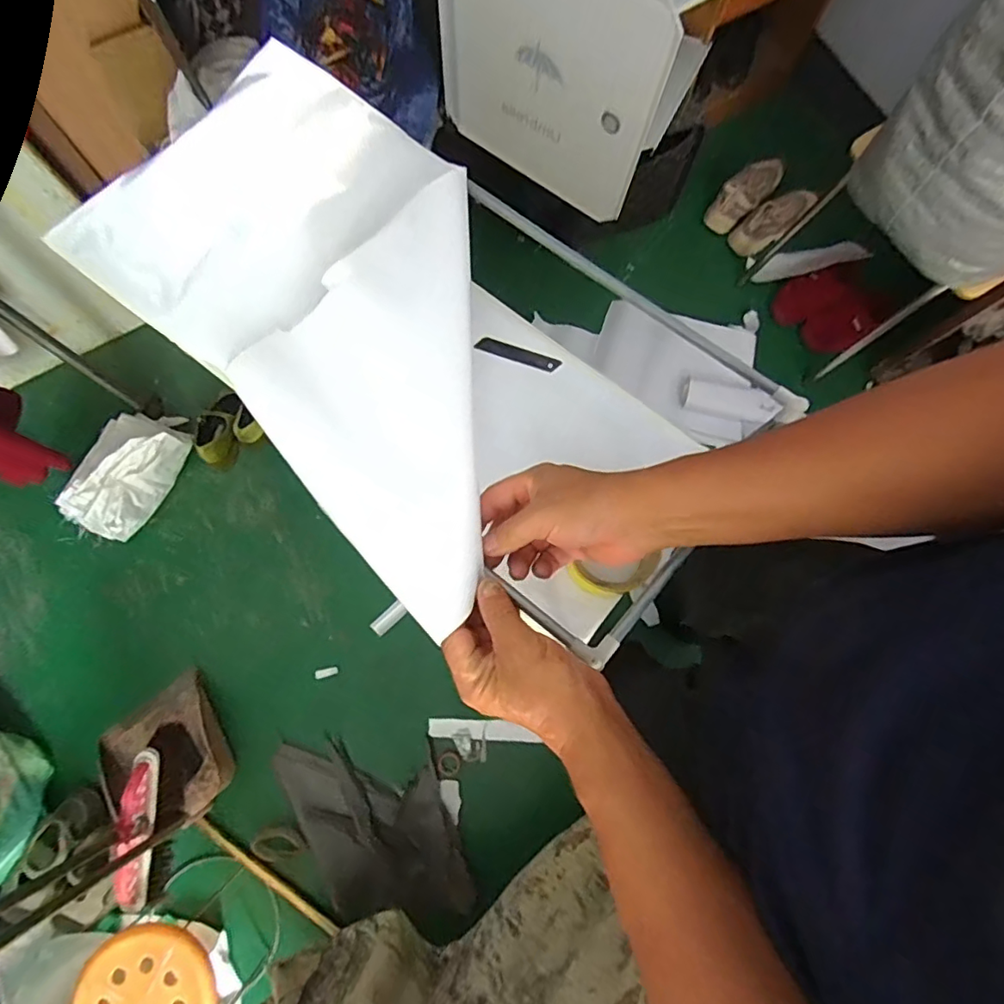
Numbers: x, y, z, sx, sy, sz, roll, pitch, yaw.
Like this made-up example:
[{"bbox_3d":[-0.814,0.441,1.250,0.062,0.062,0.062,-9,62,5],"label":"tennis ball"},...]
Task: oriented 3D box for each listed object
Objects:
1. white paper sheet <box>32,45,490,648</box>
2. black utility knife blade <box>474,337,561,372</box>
[{"bbox_3d":[-0.122,-0.169,0.474,0.473,0.041,0.283,44,81,7],"label":"white paper sheet"},{"bbox_3d":[0.018,-0.172,0.647,0.098,0.006,0.020,20,77,9],"label":"black utility knife blade"}]

